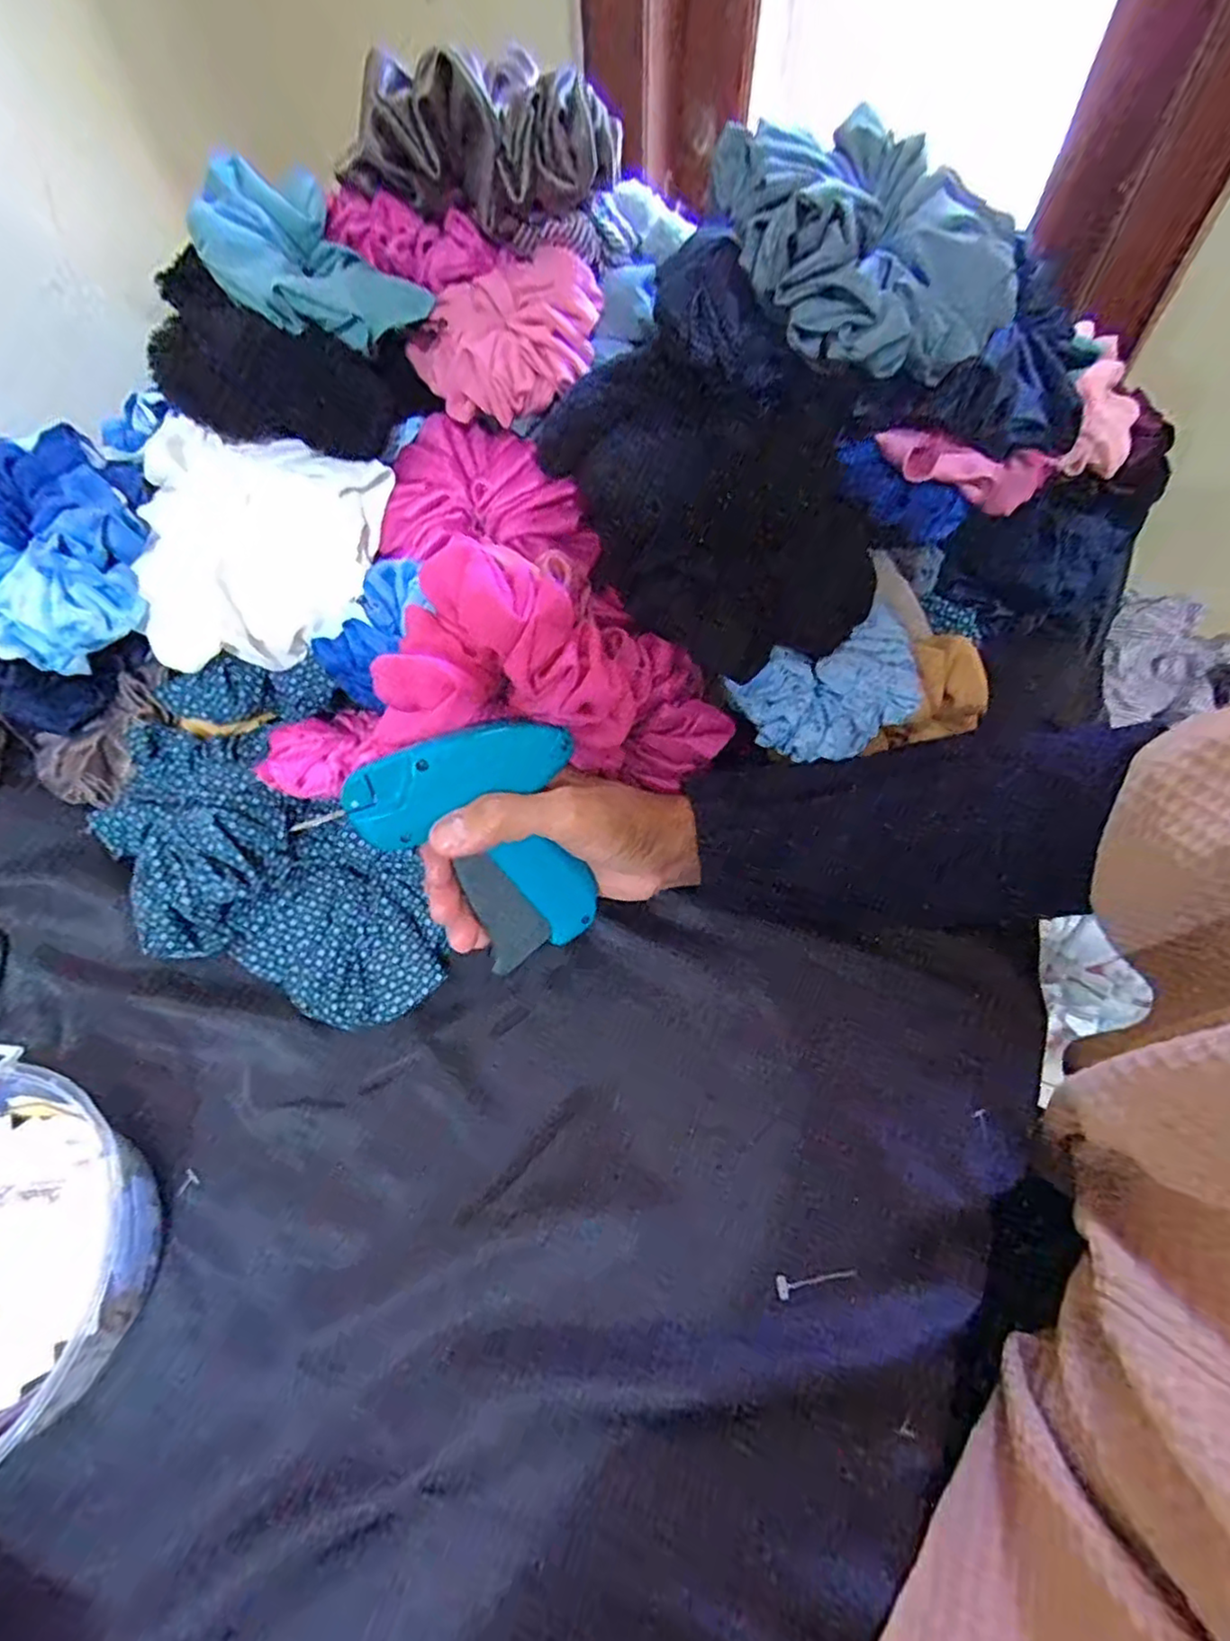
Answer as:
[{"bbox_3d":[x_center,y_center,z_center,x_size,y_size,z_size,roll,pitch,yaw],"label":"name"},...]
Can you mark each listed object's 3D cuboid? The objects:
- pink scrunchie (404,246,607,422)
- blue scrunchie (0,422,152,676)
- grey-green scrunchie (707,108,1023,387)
[{"bbox_3d":[-0.051,-0.250,0.352,0.099,0.044,0.075,-28,61,-17],"label":"pink scrunchie"},{"bbox_3d":[-0.280,-0.134,0.346,0.089,0.071,0.095,0,56,0],"label":"blue scrunchie"},{"bbox_3d":[0.103,-0.239,0.286,0.106,0.064,0.104,40,66,23],"label":"grey-green scrunchie"}]

